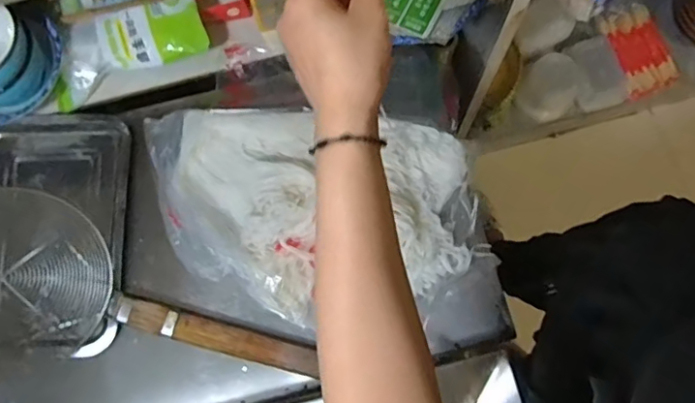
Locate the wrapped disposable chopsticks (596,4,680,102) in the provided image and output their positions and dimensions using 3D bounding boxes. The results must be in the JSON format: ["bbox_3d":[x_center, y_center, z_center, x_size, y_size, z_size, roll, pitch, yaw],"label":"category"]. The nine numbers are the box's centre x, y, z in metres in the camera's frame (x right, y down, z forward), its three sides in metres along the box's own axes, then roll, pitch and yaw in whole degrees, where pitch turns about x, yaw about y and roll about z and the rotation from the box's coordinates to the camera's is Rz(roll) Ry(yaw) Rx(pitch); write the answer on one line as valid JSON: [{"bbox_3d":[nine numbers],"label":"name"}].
[{"bbox_3d":[0.691,-0.359,1.307,0.144,0.048,0.218,-21,76,-4],"label":"wrapped disposable chopsticks"}]

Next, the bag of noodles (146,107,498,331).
[{"bbox_3d":[-0.047,0.007,0.668,0.424,0.053,0.260,2,76,3],"label":"bag of noodles"}]

